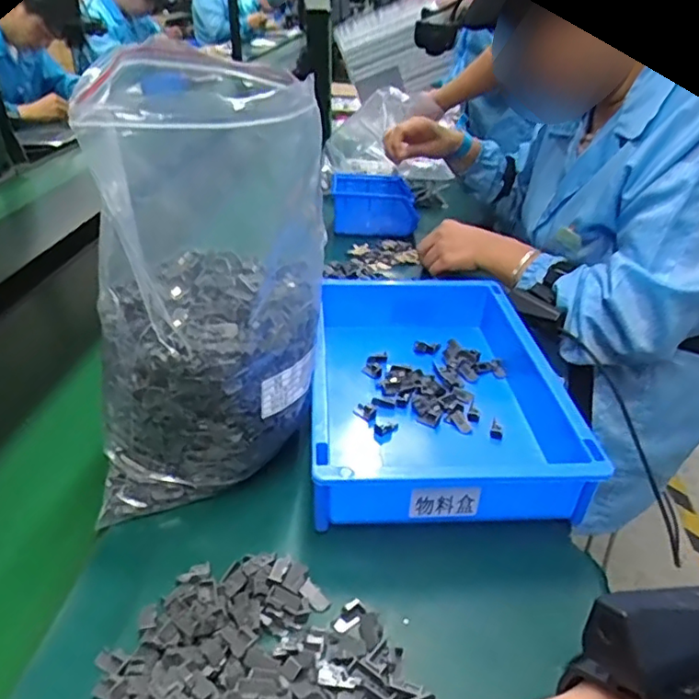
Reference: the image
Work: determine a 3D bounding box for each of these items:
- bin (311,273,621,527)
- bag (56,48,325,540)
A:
[{"bbox_3d":[0.071,0.034,0.555,0.202,0.079,0.311,1,33,-3],"label":"bin"},{"bbox_3d":[-0.102,-0.036,0.445,0.152,0.297,0.165,3,32,0],"label":"bag"}]

